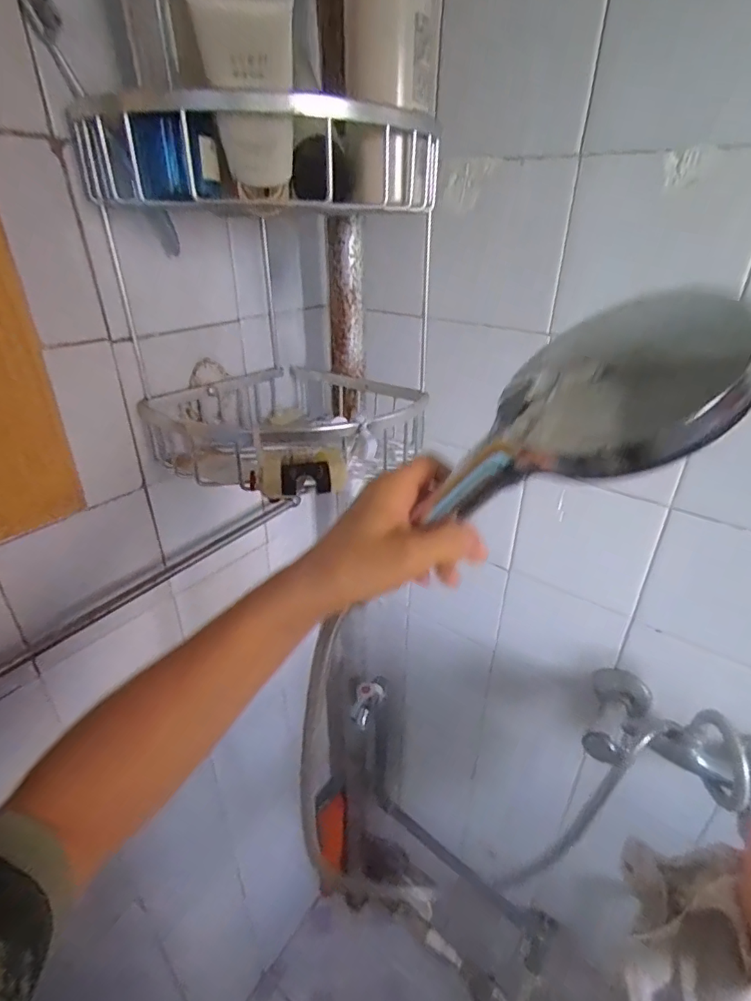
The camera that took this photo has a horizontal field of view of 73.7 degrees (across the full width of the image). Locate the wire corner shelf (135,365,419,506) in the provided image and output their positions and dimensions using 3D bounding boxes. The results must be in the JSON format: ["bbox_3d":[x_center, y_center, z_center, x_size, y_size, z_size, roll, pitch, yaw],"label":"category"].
[{"bbox_3d":[-0.082,-0.080,0.524,0.221,0.066,0.225,20,35,29],"label":"wire corner shelf"}]

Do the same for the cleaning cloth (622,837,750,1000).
[{"bbox_3d":[0.255,0.364,0.417,0.071,0.110,0.148,8,31,12],"label":"cleaning cloth"}]

